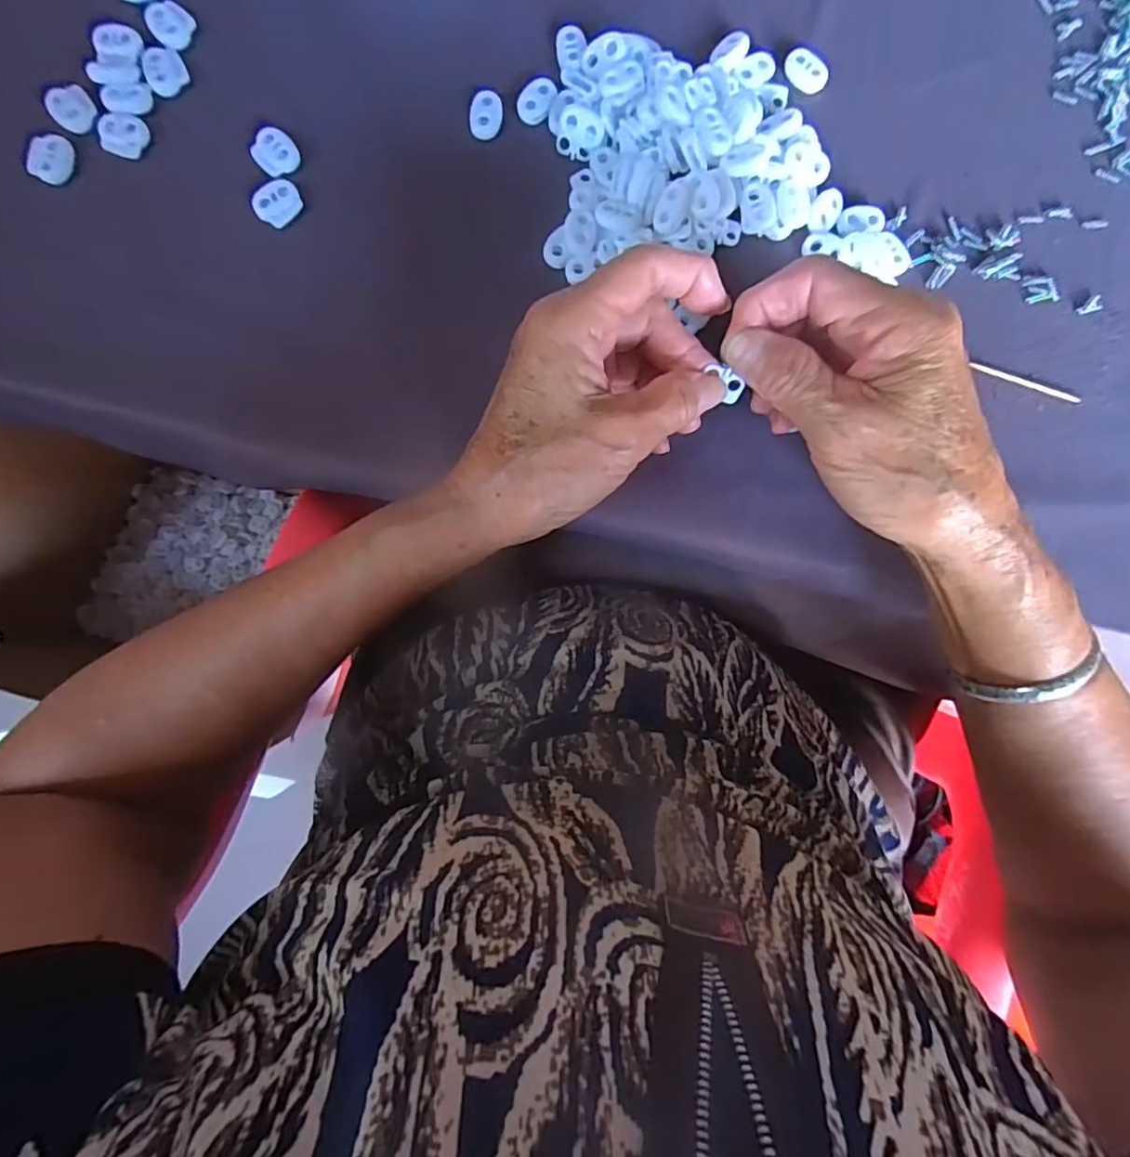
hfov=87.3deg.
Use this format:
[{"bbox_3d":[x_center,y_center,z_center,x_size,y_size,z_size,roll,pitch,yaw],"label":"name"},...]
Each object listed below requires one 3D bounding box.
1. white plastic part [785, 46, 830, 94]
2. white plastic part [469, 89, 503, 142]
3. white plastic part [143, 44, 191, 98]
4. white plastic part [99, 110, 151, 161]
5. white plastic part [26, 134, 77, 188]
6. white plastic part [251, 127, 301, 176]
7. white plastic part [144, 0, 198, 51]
[{"bbox_3d":[0.120,-0.253,0.296,0.023,0.008,0.014,39,88,0],"label":"white plastic part"},{"bbox_3d":[-0.039,-0.228,0.291,0.015,0.004,0.021,3,88,-1],"label":"white plastic part"},{"bbox_3d":[-0.196,-0.248,0.289,0.019,0.004,0.022,-24,89,-2],"label":"white plastic part"},{"bbox_3d":[-0.214,-0.215,0.287,0.022,0.004,0.021,0,88,-1],"label":"white plastic part"},{"bbox_3d":[-0.247,-0.202,0.285,0.018,0.004,0.023,23,88,-1],"label":"white plastic part"},{"bbox_3d":[-0.141,-0.209,0.289,0.020,0.004,0.023,-42,90,-2],"label":"white plastic part"},{"bbox_3d":[-0.193,-0.271,0.289,0.022,0.004,0.020,0,88,-1],"label":"white plastic part"}]

